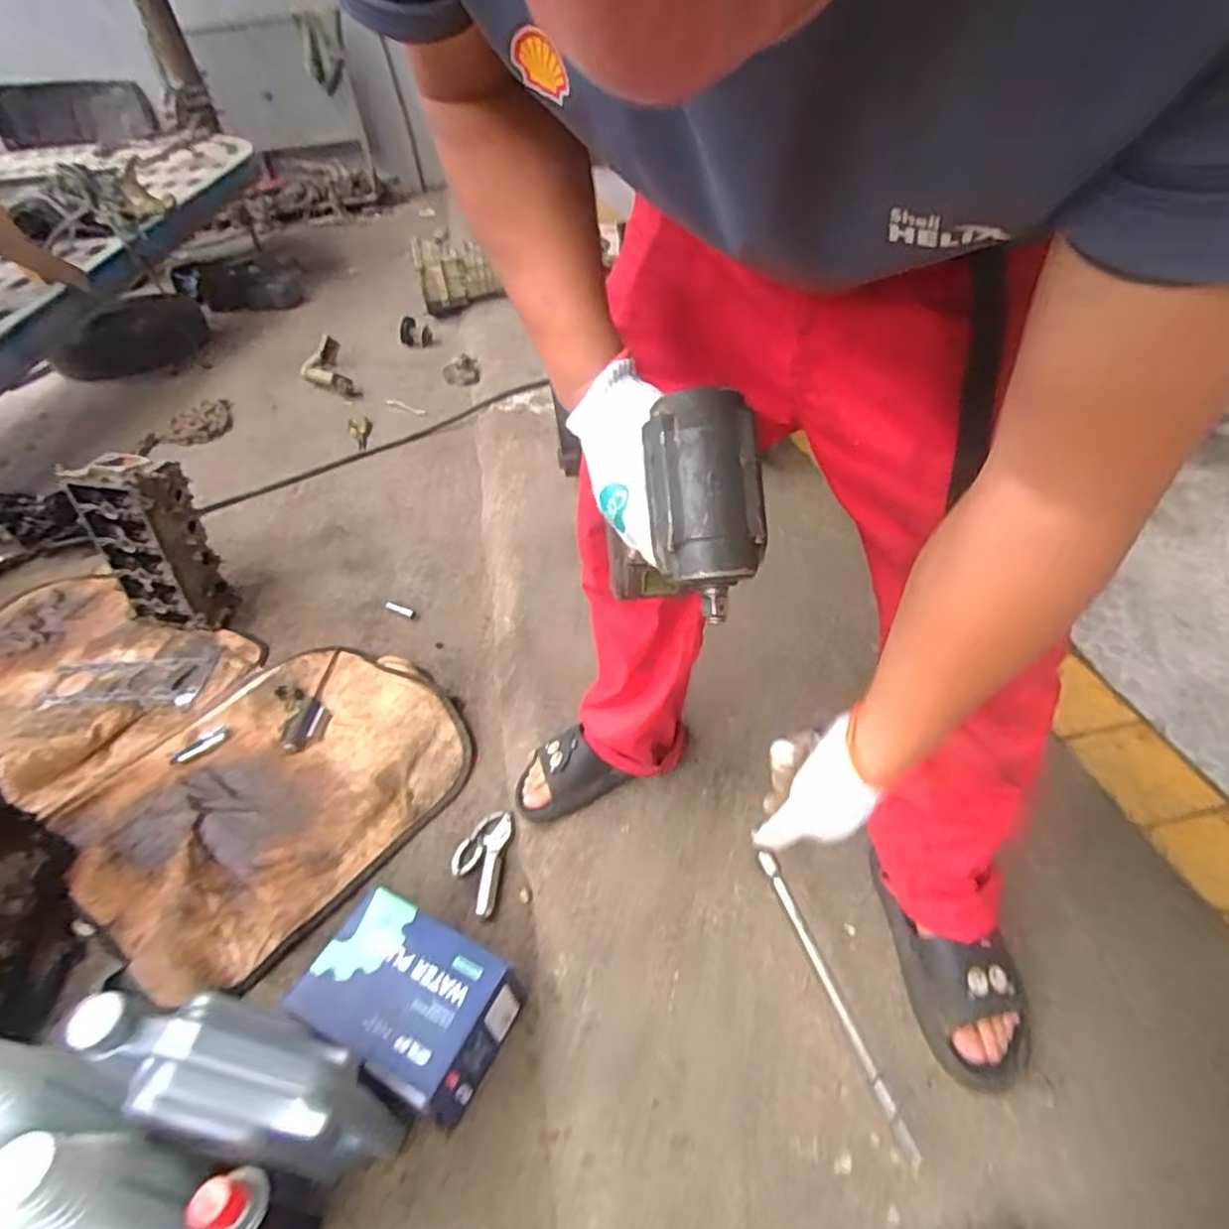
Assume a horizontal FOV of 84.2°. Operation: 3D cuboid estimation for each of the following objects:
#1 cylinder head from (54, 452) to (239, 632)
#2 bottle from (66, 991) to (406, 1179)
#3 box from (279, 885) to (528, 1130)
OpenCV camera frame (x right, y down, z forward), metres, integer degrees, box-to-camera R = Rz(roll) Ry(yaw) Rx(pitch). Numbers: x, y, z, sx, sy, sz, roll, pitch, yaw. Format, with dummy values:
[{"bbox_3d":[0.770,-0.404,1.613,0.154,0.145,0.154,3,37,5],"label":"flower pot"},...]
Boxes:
[{"bbox_3d":[-0.947,-0.150,1.402,0.198,0.352,0.136,10,43,17],"label":"cylinder head"},{"bbox_3d":[-0.368,0.474,0.683,0.234,0.298,0.103,11,44,19],"label":"bottle"},{"bbox_3d":[-0.245,0.462,0.811,0.218,0.123,0.163,16,45,23],"label":"box"}]

